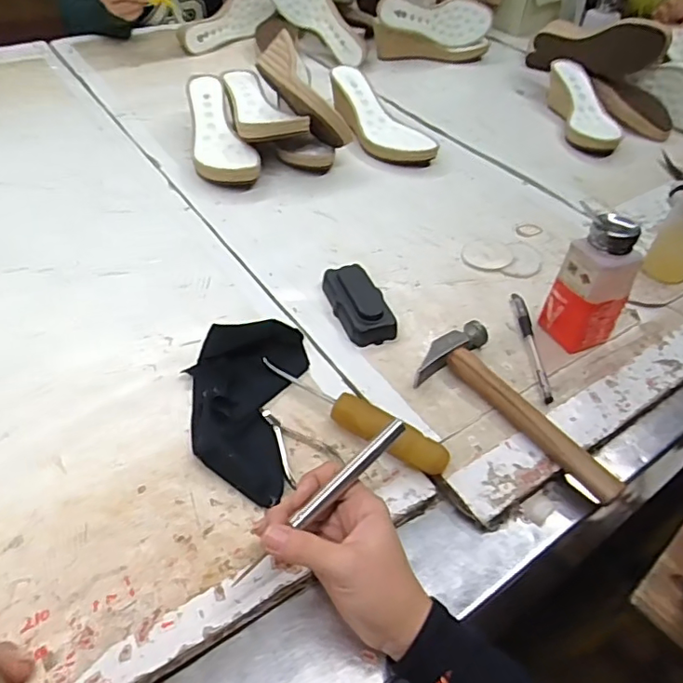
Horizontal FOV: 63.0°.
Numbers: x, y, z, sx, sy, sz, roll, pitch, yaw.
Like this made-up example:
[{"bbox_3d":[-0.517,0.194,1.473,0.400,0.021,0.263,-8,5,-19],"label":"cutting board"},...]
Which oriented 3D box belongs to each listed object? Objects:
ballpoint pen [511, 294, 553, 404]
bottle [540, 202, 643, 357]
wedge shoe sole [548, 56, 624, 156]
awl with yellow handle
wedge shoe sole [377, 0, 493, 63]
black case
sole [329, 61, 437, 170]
[{"bbox_3d":[0.192,0.001,0.563,0.014,0.007,0.148,3,45,-1],"label":"ballpoint pen"},{"bbox_3d":[0.239,-0.055,0.531,0.046,0.136,0.057,-19,50,-21],"label":"bottle"},{"bbox_3d":[0.394,-0.381,0.900,0.078,0.067,0.215,3,45,-1],"label":"wedge shoe sole"},{"bbox_3d":[0.008,0.061,0.481,0.182,0.023,0.025,25,49,20],"label":"awl with yellow handle"},{"bbox_3d":[0.180,-0.609,1.092,0.234,0.107,0.064,-4,46,-9],"label":"wedge shoe sole"},{"bbox_3d":[0.018,-0.040,0.583,0.051,0.023,0.105,-13,48,-16],"label":"black case"},{"bbox_3d":[0.060,-0.342,0.850,0.084,0.074,0.222,-16,49,-18],"label":"sole"}]

